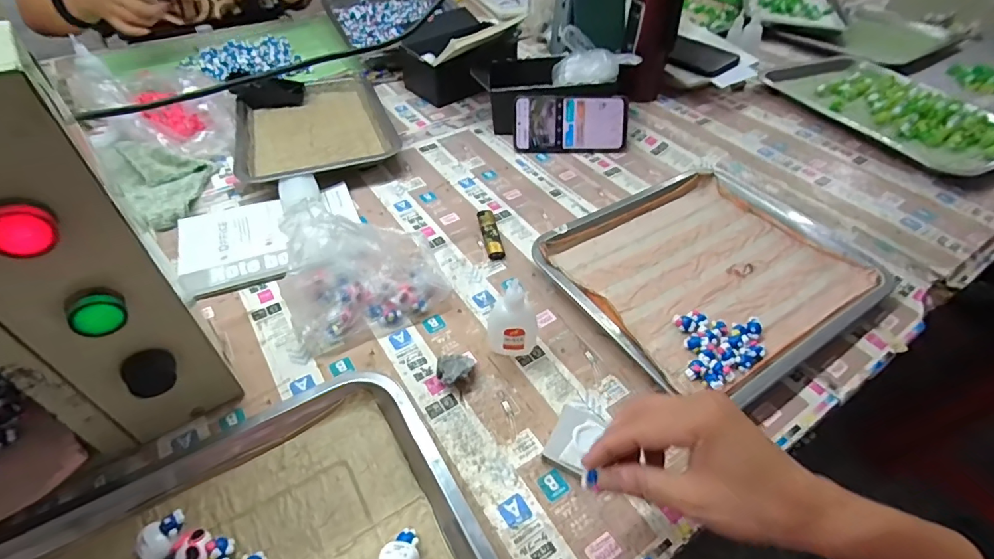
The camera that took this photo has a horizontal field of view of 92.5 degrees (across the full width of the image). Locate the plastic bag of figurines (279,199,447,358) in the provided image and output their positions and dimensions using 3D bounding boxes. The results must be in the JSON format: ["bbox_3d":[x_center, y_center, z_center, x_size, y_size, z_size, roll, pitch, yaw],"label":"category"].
[{"bbox_3d":[-0.128,-0.013,0.464,0.149,0.099,0.103,-11,48,-12],"label":"plastic bag of figurines"}]

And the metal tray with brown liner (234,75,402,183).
[{"bbox_3d":[-0.278,-0.238,0.724,0.213,0.033,0.300,-15,48,-16],"label":"metal tray with brown liner"}]

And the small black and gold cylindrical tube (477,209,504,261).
[{"bbox_3d":[-0.008,-0.057,0.572,0.020,0.014,0.085,-7,47,-9],"label":"small black and gold cylindrical tube"}]

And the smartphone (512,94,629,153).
[{"bbox_3d":[0.108,-0.230,0.703,0.165,0.080,0.009,1,14,3],"label":"smartphone"}]

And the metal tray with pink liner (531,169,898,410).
[{"bbox_3d":[0.225,-0.014,0.531,0.306,0.030,0.275,-24,52,-23],"label":"metal tray with pink liner"}]

